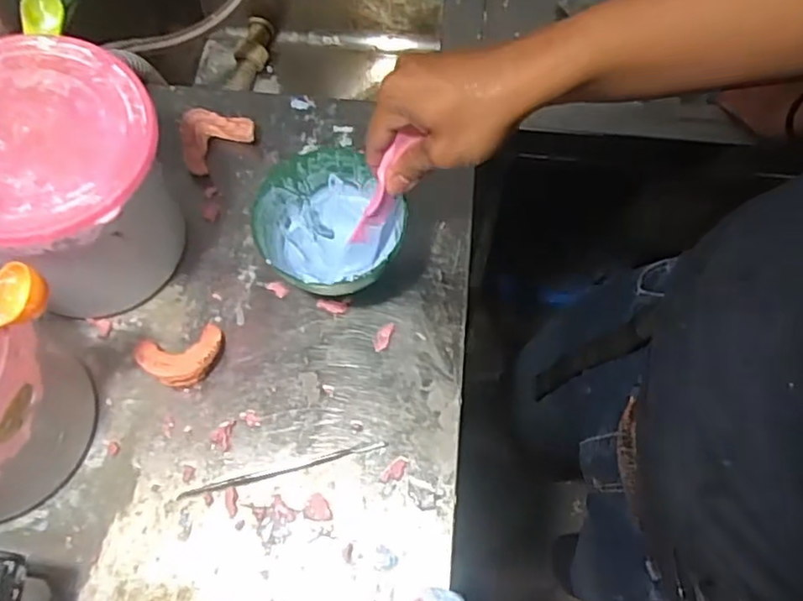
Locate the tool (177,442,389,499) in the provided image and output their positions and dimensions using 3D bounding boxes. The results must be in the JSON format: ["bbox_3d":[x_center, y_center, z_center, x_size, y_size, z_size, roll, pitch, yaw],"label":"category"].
[{"bbox_3d":[-0.091,0.131,0.492,0.161,0.004,0.007,-14,67,-5],"label":"tool"}]

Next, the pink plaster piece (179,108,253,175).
[{"bbox_3d":[-0.183,-0.159,0.614,0.071,0.021,0.058,-35,69,-16],"label":"pink plaster piece"}]

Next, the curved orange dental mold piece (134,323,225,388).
[{"bbox_3d":[-0.179,0.045,0.520,0.069,0.026,0.049,-14,65,-7],"label":"curved orange dental mold piece"}]

